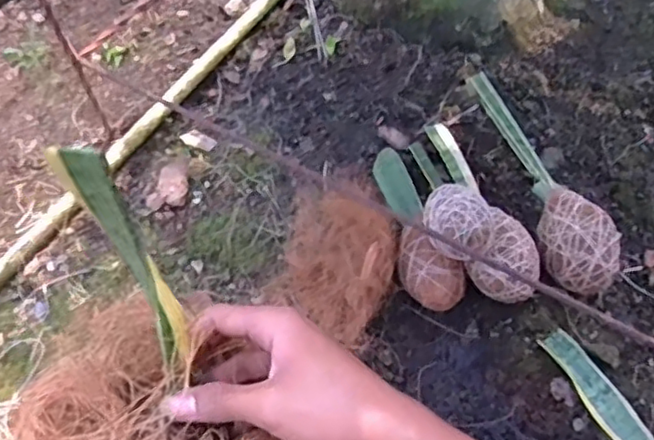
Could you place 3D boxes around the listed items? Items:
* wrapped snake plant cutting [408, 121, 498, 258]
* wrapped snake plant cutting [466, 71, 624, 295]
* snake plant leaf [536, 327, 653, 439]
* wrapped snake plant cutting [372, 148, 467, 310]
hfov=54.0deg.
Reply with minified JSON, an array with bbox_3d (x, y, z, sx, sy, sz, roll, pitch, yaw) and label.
[{"bbox_3d":[0.140,-0.035,0.732,0.073,0.074,0.276,2,23,4],"label":"wrapped snake plant cutting"},{"bbox_3d":[0.229,-0.041,0.745,0.075,0.080,0.291,-23,58,-12],"label":"wrapped snake plant cutting"},{"bbox_3d":[0.278,0.181,0.642,0.033,0.012,0.159,-26,59,-14],"label":"snake plant leaf"},{"bbox_3d":[0.099,0.002,0.738,0.065,0.064,0.222,-11,57,-4],"label":"wrapped snake plant cutting"}]

